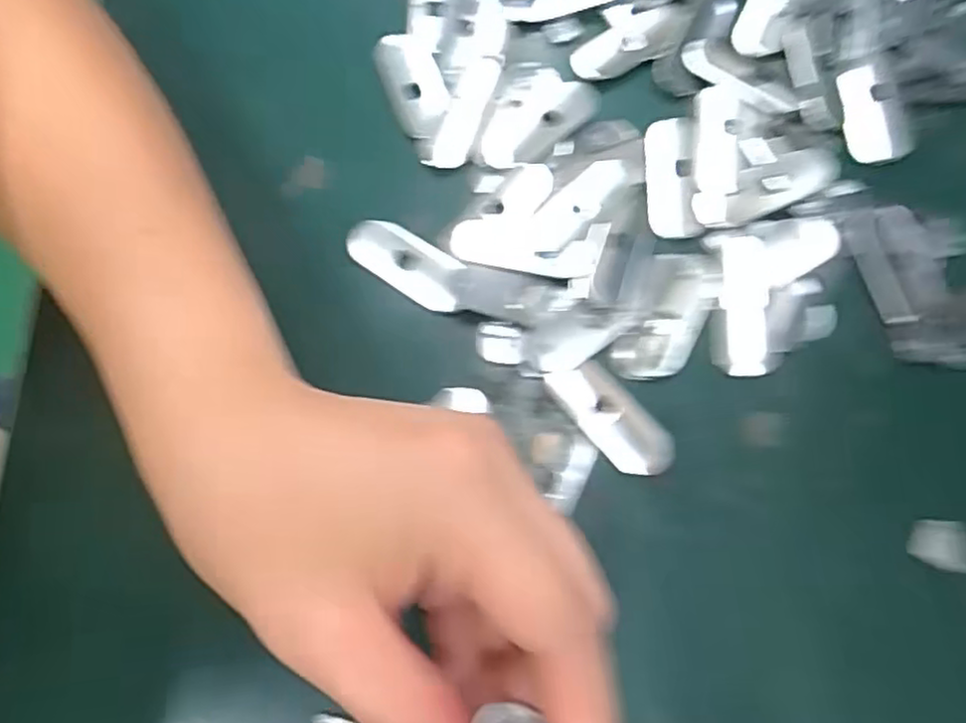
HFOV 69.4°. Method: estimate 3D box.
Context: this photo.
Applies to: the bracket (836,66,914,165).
[{"bbox_3d":[0.155,-0.099,0.279,0.026,0.006,0.041,-12,75,-1],"label":"bracket"}]

